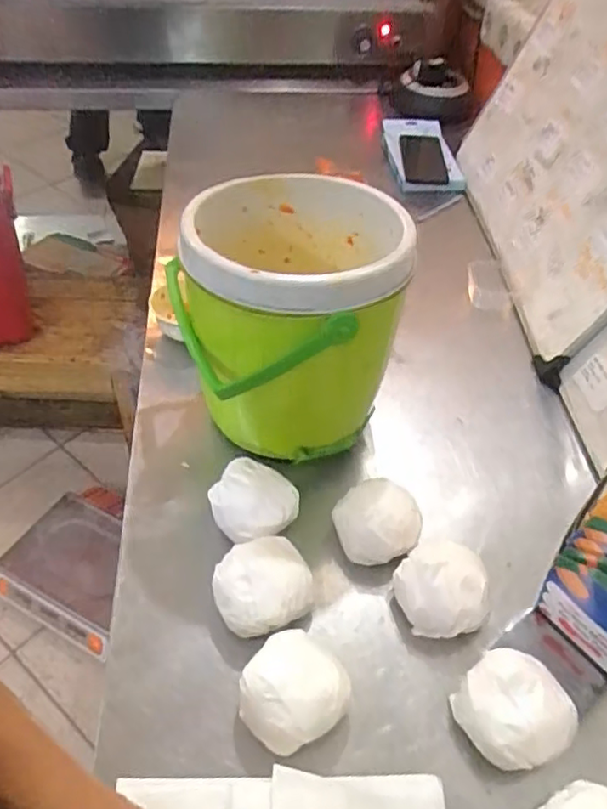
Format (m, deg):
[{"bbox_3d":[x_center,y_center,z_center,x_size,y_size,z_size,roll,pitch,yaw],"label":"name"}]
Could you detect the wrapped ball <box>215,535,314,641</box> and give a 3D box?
[{"bbox_3d":[-0.038,0.163,0.573,0.081,0.056,0.077,2,47,-3],"label":"wrapped ball"}]

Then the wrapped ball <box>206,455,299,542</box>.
[{"bbox_3d":[-0.053,0.101,0.633,0.080,0.061,0.078,2,47,-3],"label":"wrapped ball"}]

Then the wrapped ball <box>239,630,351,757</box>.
[{"bbox_3d":[-0.007,0.230,0.512,0.079,0.055,0.085,2,47,-3],"label":"wrapped ball"}]

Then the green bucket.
[{"bbox_3d":[-0.010,-0.070,0.664,0.201,0.263,0.211,2,47,-3],"label":"green bucket"}]

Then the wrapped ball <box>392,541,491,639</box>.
[{"bbox_3d":[0.132,0.168,0.592,0.086,0.080,0.090,2,47,-3],"label":"wrapped ball"}]

